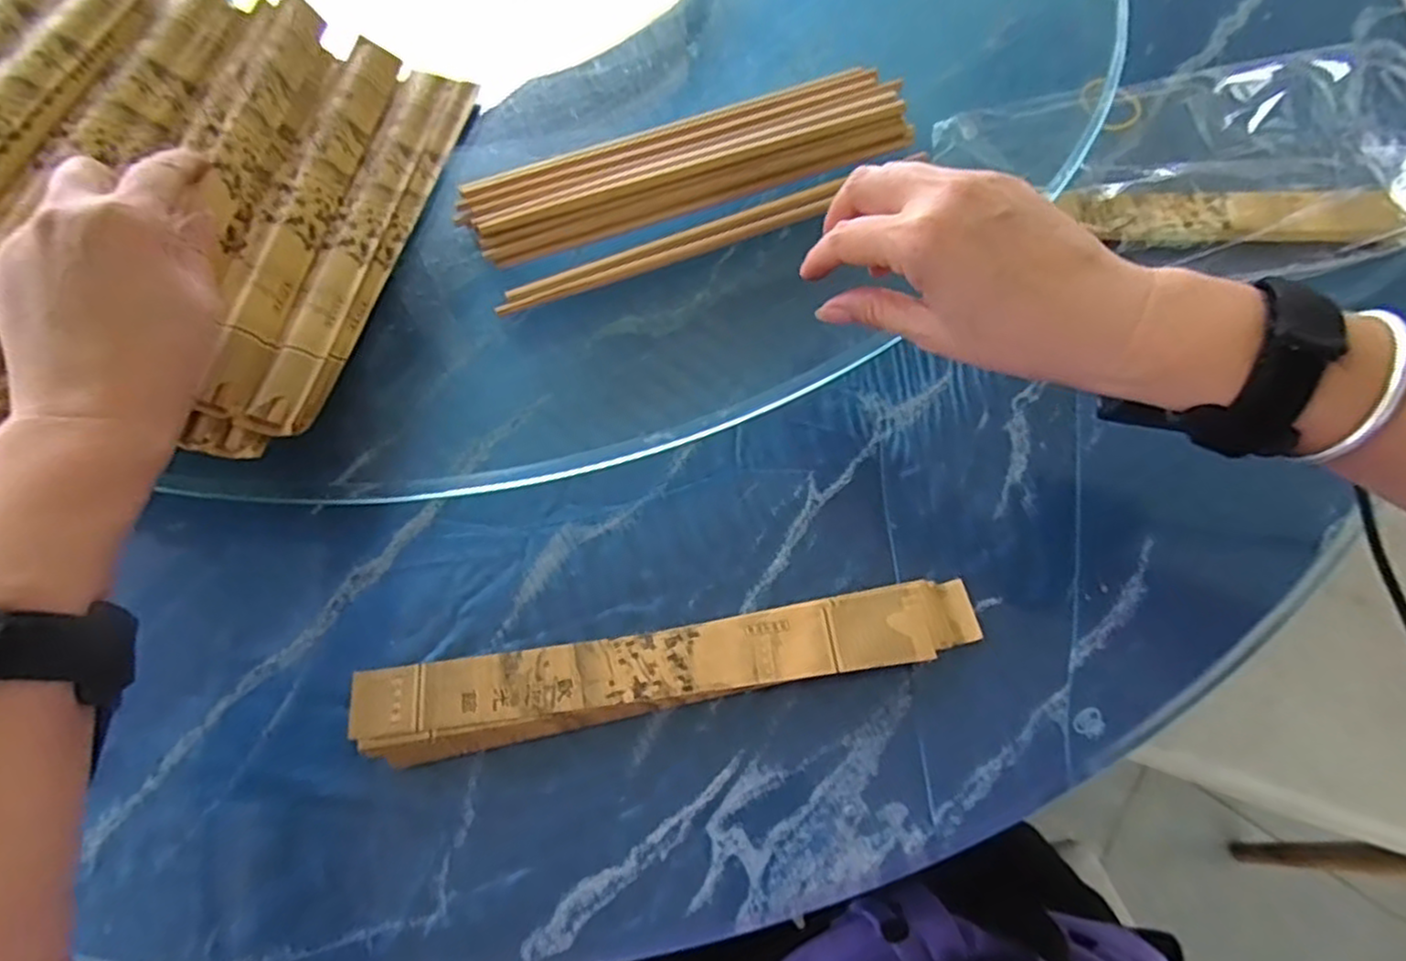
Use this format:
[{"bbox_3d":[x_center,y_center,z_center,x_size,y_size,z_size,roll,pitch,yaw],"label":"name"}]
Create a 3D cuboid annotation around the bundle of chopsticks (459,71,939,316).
[{"bbox_3d":[-0.004,-0.176,0.424,0.265,0.029,0.090,-21,66,-9],"label":"bundle of chopsticks"}]

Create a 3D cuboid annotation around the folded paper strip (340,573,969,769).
[{"bbox_3d":[-0.013,0.089,0.336,0.284,0.019,0.040,-9,65,-3],"label":"folded paper strip"}]

